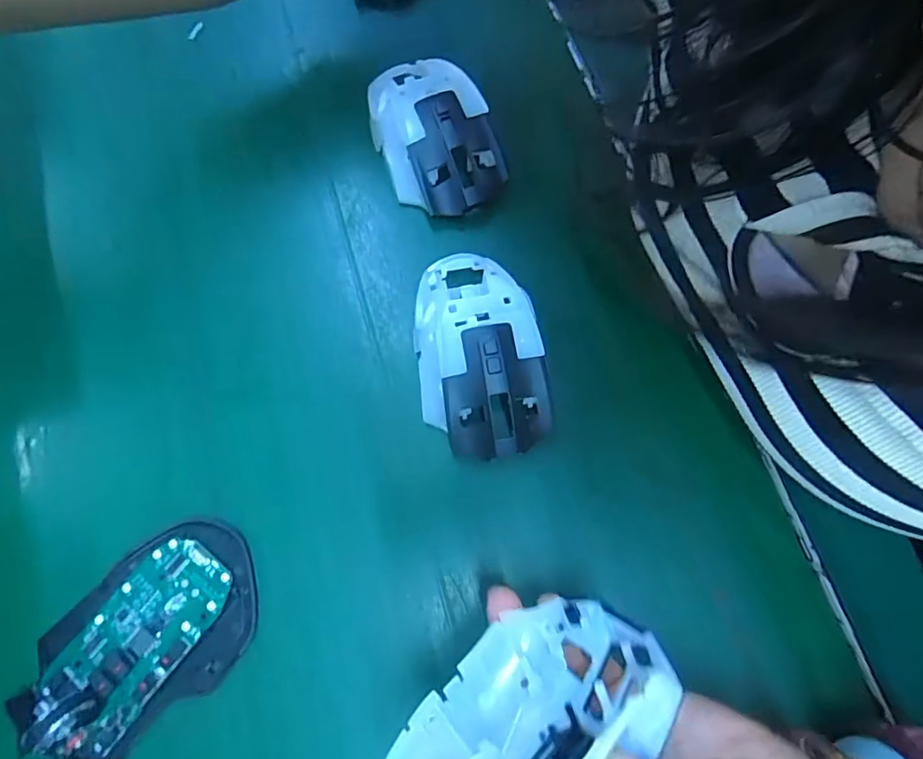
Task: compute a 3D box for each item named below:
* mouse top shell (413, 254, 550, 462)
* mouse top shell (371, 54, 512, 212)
[{"bbox_3d":[0.009,-0.019,0.287,0.064,0.030,0.114,-7,72,-2],"label":"mouse top shell"},{"bbox_3d":[-0.017,-0.147,0.329,0.064,0.039,0.105,-22,73,-6],"label":"mouse top shell"}]

